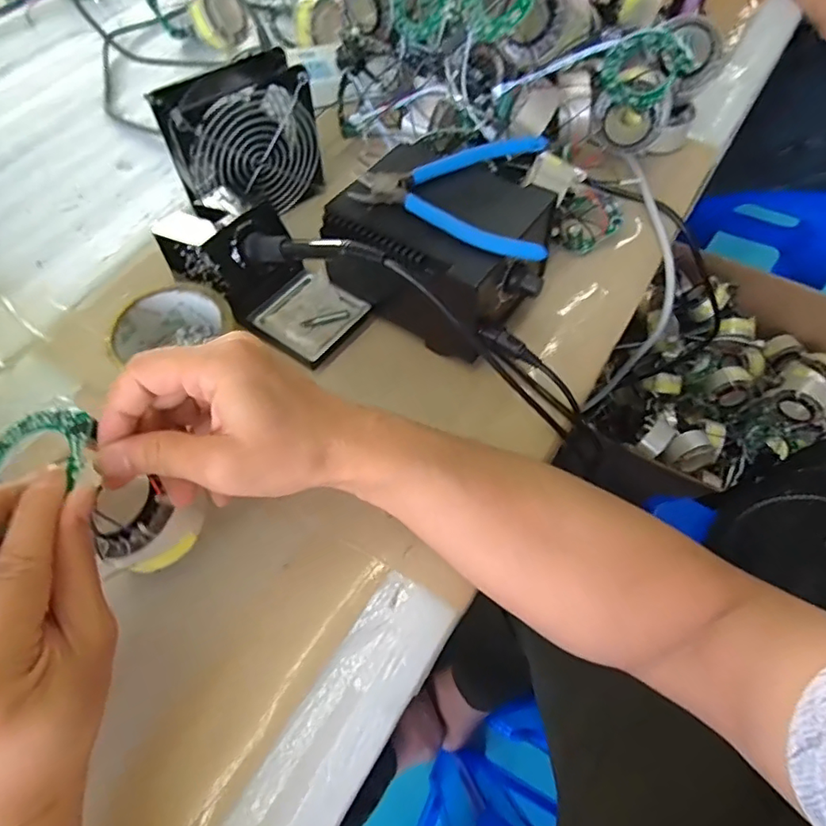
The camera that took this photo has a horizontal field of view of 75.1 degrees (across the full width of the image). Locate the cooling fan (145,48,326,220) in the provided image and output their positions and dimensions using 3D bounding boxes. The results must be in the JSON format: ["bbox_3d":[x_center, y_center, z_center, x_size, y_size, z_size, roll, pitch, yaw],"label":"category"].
[{"bbox_3d":[-0.141,-0.221,0.461,0.121,0.119,0.054,-39,66,-18],"label":"cooling fan"}]

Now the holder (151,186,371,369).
[{"bbox_3d":[-0.102,-0.100,0.404,0.112,0.091,0.079,31,66,18],"label":"holder"}]

